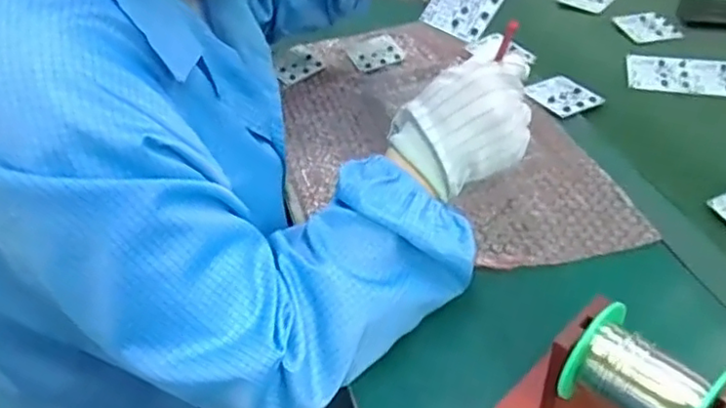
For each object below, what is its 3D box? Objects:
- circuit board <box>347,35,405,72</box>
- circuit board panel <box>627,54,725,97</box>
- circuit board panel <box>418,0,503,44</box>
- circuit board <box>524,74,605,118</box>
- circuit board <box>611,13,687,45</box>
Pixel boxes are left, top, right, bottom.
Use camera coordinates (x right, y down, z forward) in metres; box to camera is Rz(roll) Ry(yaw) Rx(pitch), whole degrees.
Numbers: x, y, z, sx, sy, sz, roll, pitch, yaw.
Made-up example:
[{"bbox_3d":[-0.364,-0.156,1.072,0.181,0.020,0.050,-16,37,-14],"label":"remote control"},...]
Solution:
[{"bbox_3d":[0.016,-0.199,0.832,0.064,0.004,0.072,-18,45,-8],"label":"circuit board"},{"bbox_3d":[0.433,-0.154,0.757,0.213,0.004,0.078,7,41,12],"label":"circuit board panel"},{"bbox_3d":[0.108,-0.213,0.678,0.071,0.005,0.068,35,91,22],"label":"circuit board panel"},{"bbox_3d":[0.231,-0.127,0.732,0.068,0.004,0.074,-20,44,-20],"label":"circuit board"},{"bbox_3d":[0.394,-0.244,0.867,0.076,0.004,0.080,-9,41,-7],"label":"circuit board"}]

